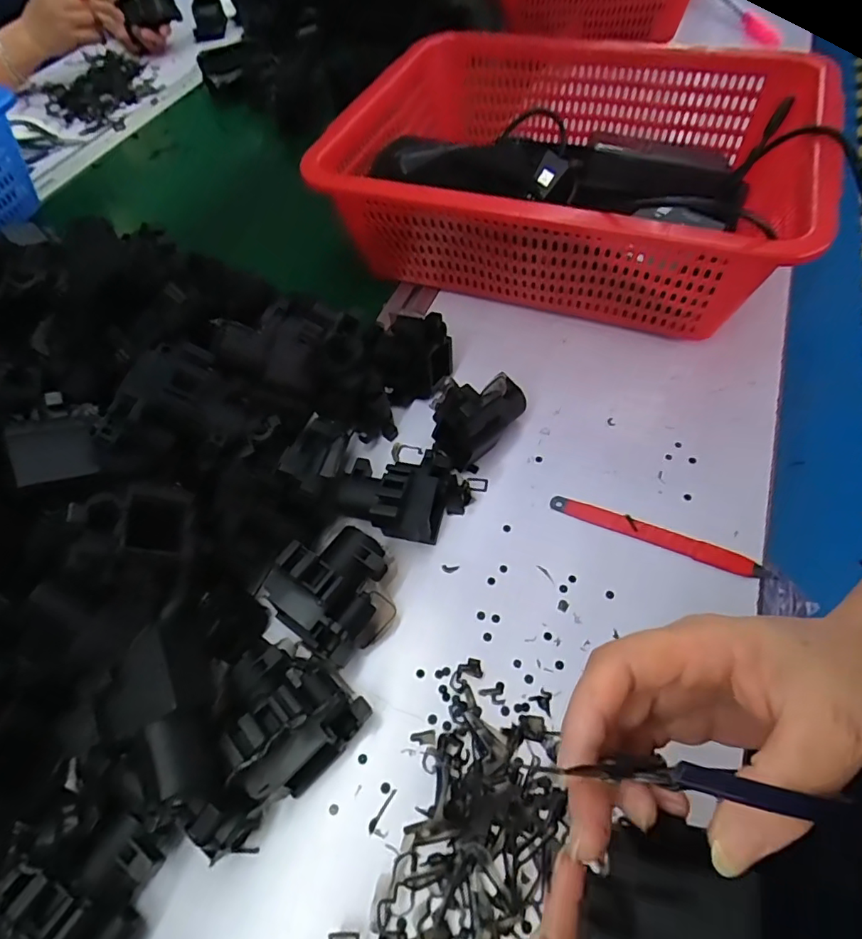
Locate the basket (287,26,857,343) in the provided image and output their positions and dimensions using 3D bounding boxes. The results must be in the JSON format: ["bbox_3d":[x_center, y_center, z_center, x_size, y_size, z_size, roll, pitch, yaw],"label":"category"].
[{"bbox_3d":[0.126,-0.262,0.490,0.346,0.129,0.291,20,61,17],"label":"basket"}]

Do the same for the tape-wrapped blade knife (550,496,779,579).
[{"bbox_3d":[0.150,0.044,0.355,0.140,0.004,0.014,19,60,16],"label":"tape-wrapped blade knife"}]

